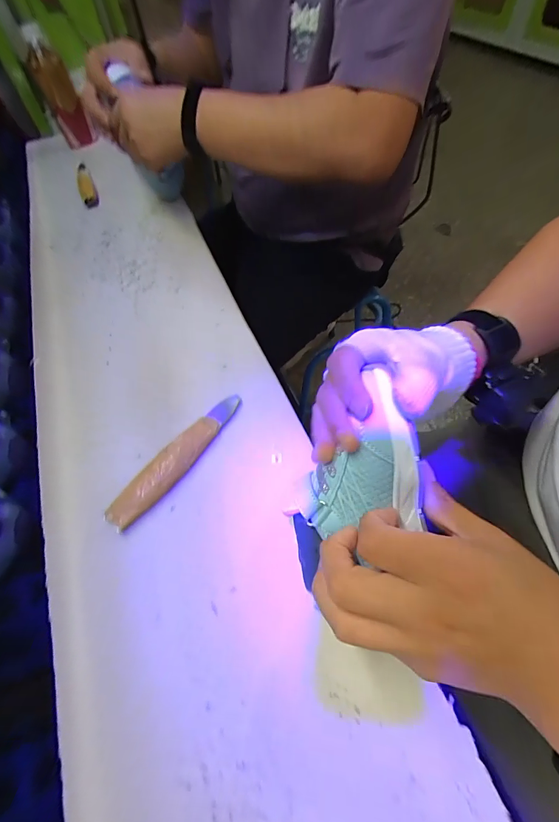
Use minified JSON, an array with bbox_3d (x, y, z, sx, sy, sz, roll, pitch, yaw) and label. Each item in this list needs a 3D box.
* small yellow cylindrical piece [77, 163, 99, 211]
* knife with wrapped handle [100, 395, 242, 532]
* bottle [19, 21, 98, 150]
[{"bbox_3d":[-0.368,-0.431,0.676,0.029,0.016,0.163,-24,58,-10],"label":"small yellow cylindrical piece"},{"bbox_3d":[-0.093,0.043,0.344,0.026,0.024,0.165,32,65,23],"label":"knife with wrapped handle"},{"bbox_3d":[-0.453,-0.658,0.731,0.063,0.178,0.060,-25,58,-11],"label":"bottle"}]

